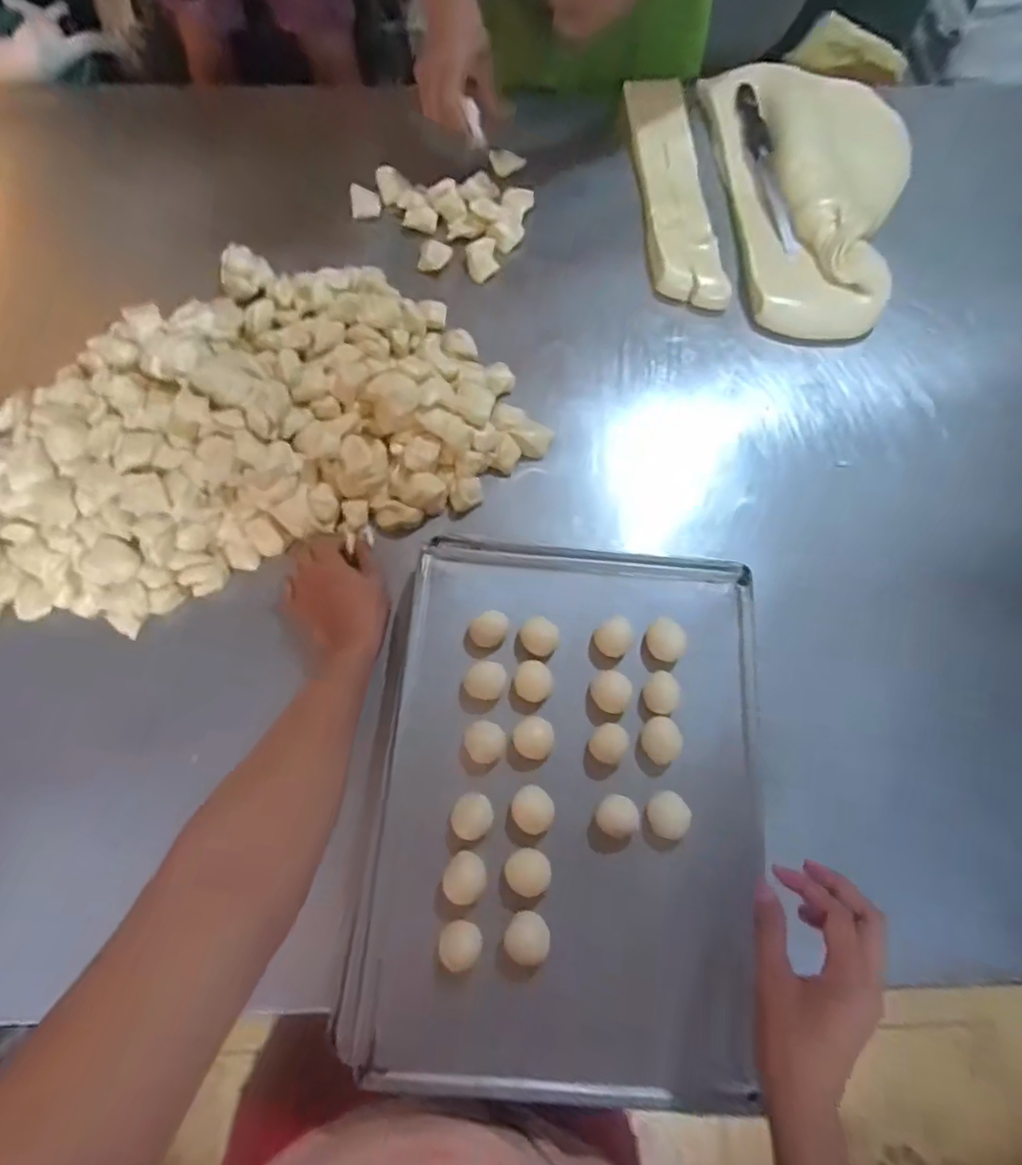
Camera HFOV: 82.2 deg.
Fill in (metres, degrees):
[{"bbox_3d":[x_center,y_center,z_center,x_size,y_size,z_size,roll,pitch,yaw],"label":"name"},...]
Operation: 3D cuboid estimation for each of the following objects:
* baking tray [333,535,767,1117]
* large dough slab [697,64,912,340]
[{"bbox_3d":[0.047,0.190,0.544,0.349,0.059,0.460,7,72,2],"label":"baking tray"},{"bbox_3d":[0.430,-0.538,0.799,0.271,0.065,0.451,-4,72,-1],"label":"large dough slab"}]

